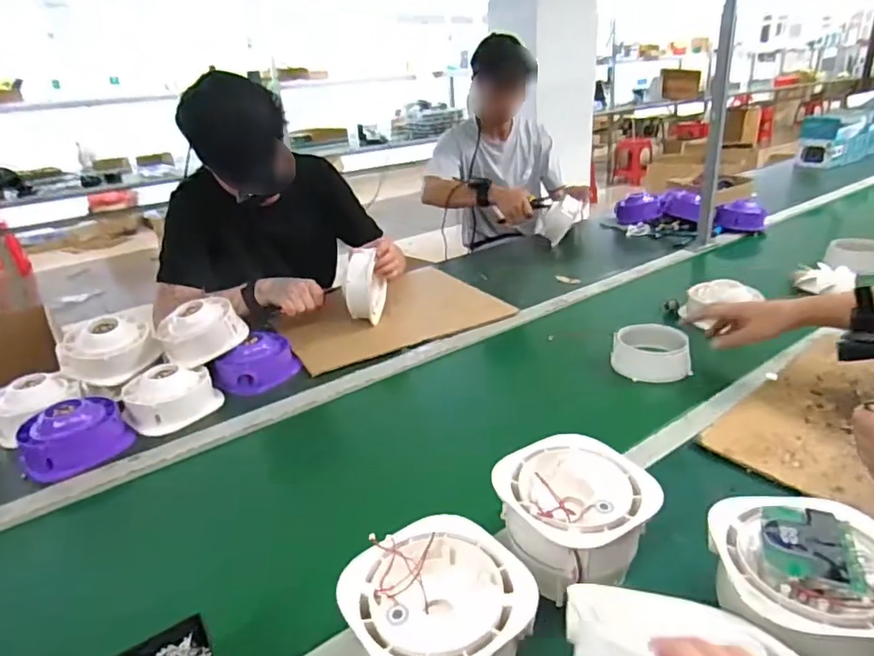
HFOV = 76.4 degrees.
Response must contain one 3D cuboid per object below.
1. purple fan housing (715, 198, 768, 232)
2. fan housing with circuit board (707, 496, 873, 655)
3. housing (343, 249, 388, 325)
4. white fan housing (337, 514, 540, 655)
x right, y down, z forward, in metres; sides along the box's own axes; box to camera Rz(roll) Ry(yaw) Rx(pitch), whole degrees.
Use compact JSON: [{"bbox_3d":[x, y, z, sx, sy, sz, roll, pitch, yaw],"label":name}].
[{"bbox_3d":[0.912,-0.337,1.675,0.133,0.070,0.135,8,27,24],"label":"purple fan housing"},{"bbox_3d":[0.303,0.229,0.463,0.144,0.112,0.140,4,25,16],"label":"fan housing with circuit board"},{"bbox_3d":[-0.146,-0.079,1.147,0.058,0.170,0.138,-1,24,6],"label":"housing"},{"bbox_3d":[0.002,0.247,0.464,0.139,0.087,0.135,-3,24,1],"label":"white fan housing"}]

